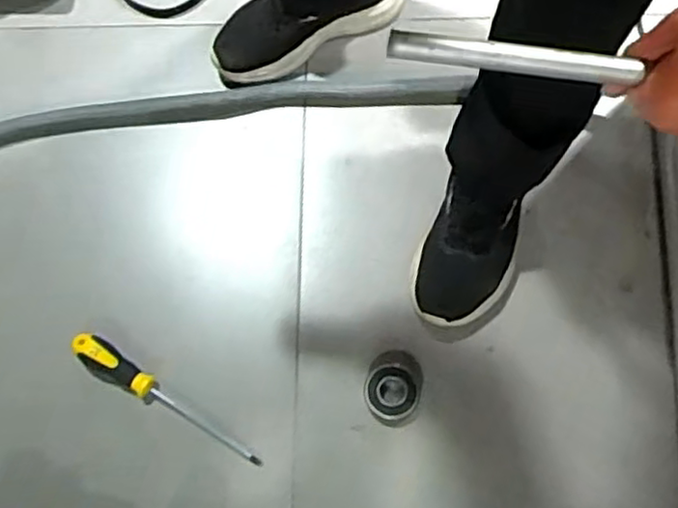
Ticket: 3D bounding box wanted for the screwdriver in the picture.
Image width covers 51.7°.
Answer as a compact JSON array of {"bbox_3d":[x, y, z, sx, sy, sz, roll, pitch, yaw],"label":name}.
[{"bbox_3d":[-0.193,0.162,0.769,0.244,0.029,0.036,31,74,12],"label":"screwdriver"}]

